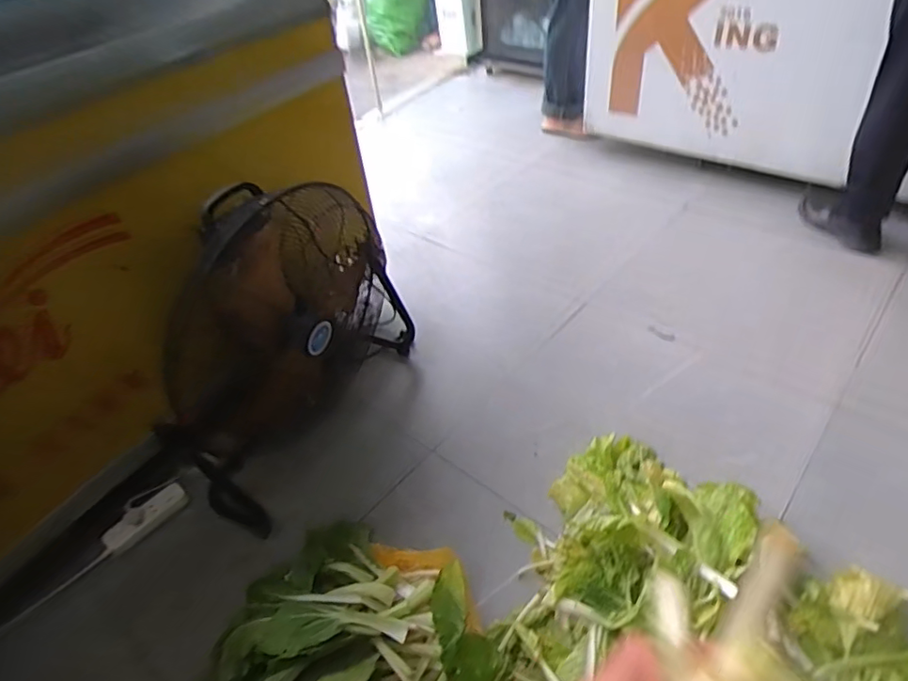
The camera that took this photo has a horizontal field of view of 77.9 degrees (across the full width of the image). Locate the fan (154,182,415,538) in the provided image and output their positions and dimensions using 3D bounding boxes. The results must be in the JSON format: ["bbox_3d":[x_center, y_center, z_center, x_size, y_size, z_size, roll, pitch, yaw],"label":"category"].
[{"bbox_3d":[-0.325,-0.032,1.065,0.220,0.531,0.578,18,48,25],"label":"fan"}]

